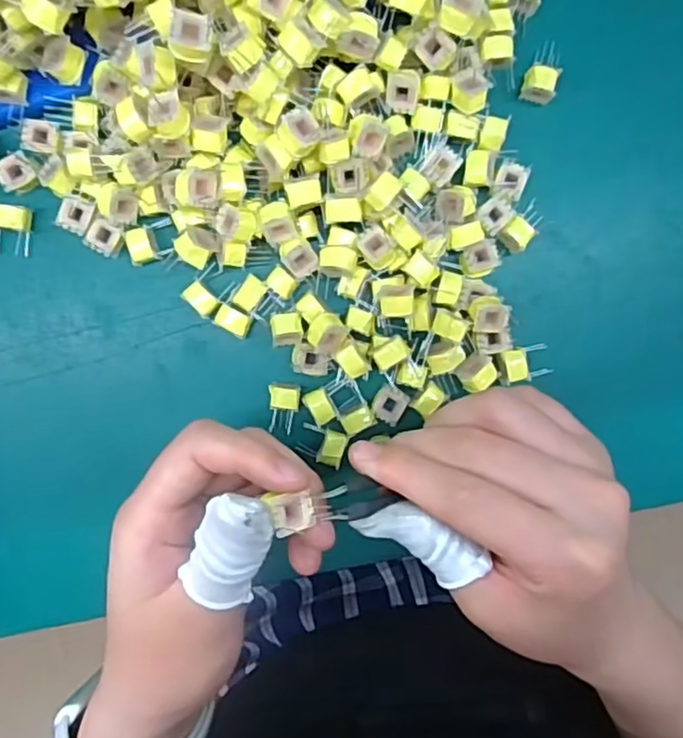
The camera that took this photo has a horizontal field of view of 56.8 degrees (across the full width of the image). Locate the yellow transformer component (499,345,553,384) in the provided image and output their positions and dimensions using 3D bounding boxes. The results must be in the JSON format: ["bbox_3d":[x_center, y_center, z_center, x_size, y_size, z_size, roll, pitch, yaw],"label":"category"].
[{"bbox_3d":[0.087,-0.002,0.299,0.027,0.007,0.015,-10,97,0],"label":"yellow transformer component"}]

